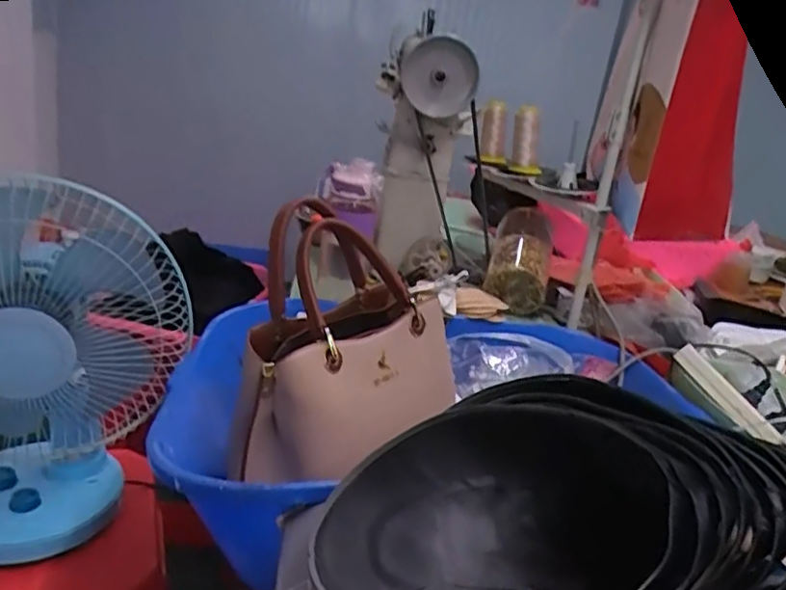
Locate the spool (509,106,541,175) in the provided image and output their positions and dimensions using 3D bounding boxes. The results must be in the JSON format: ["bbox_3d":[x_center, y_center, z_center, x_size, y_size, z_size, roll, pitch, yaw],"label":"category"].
[{"bbox_3d":[0.236,-0.267,1.156,0.057,0.111,0.069,10,19,9],"label":"spool"}]

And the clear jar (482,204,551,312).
[{"bbox_3d":[0.214,-0.061,1.119,0.097,0.082,0.197,10,45,8],"label":"clear jar"}]

